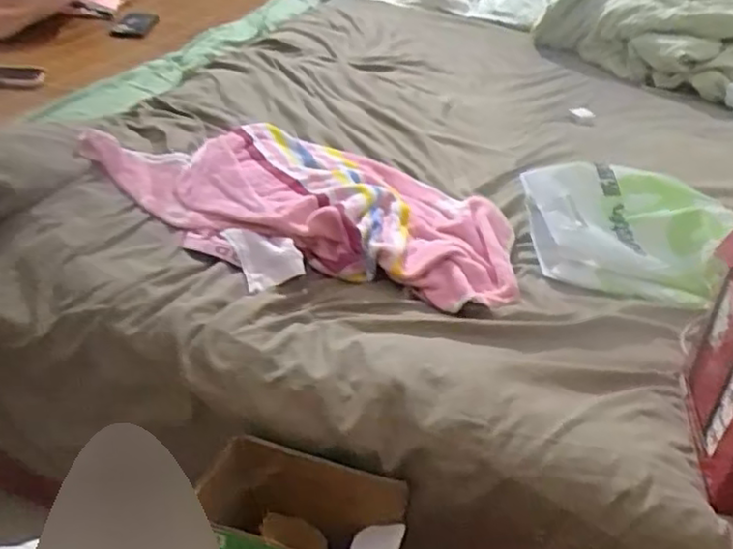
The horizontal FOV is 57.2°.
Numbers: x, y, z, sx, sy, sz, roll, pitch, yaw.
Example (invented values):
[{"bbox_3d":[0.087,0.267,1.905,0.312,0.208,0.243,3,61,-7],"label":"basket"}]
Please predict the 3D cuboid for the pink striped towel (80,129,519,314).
[{"bbox_3d":[-0.098,-0.119,0.989,0.639,0.066,0.387,13,38,9],"label":"pink striped towel"}]

